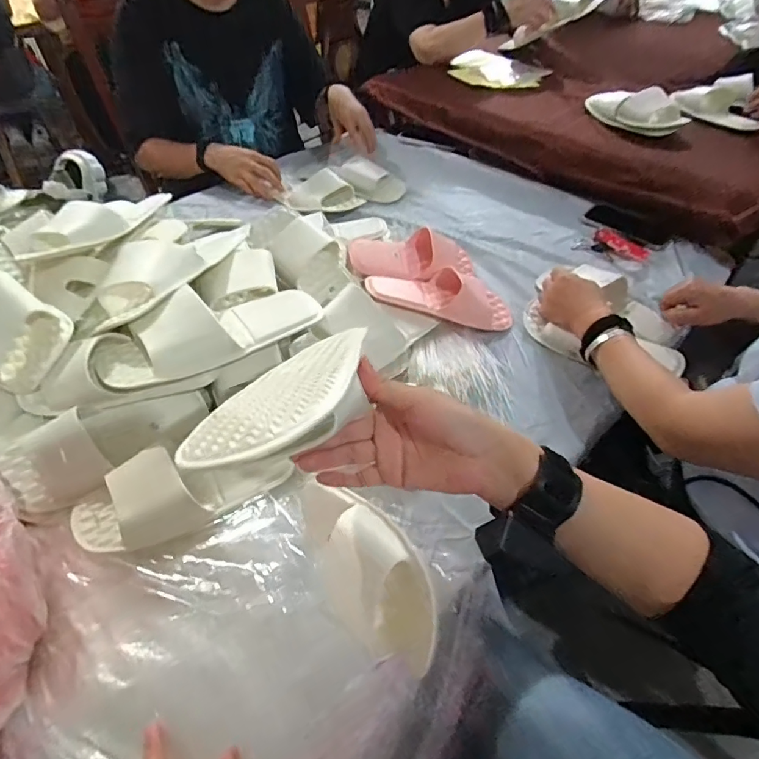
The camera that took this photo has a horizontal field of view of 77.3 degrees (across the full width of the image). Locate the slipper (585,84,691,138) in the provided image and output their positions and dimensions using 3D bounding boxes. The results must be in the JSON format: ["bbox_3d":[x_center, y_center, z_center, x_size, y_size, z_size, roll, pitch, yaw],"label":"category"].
[{"bbox_3d":[0.502,-0.535,0.938,0.196,0.067,0.064,35,57,28],"label":"slipper"}]

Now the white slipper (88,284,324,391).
[{"bbox_3d":[-0.208,-0.066,0.589,0.277,0.077,0.109,-21,51,-18],"label":"white slipper"}]

